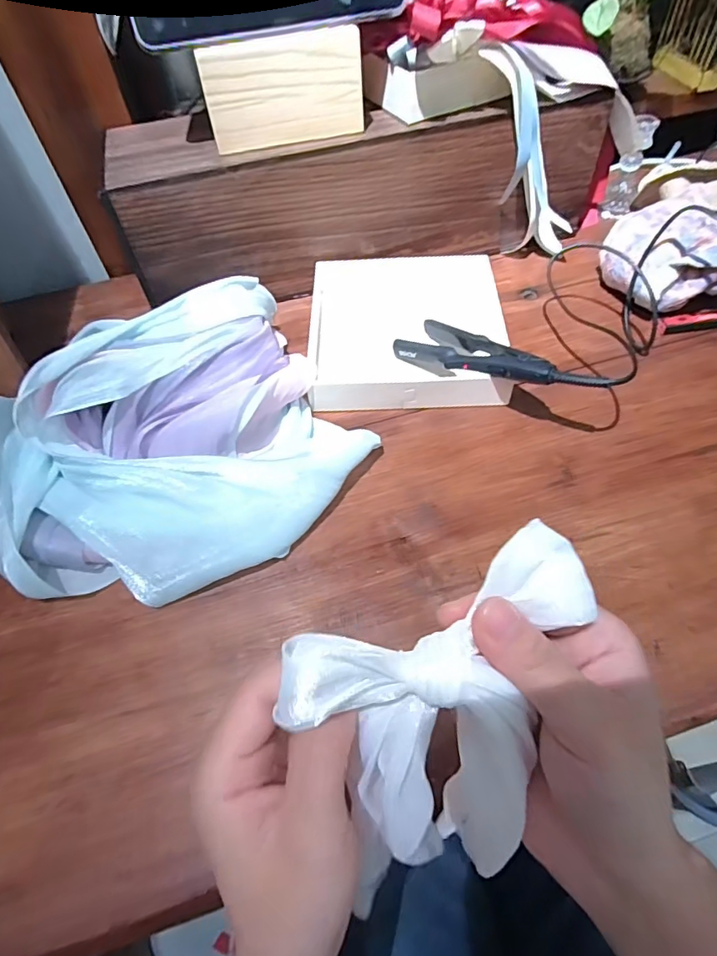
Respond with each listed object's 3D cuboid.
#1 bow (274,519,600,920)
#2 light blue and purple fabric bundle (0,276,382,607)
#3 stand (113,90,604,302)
[{"bbox_3d":[0.040,0.087,0.184,0.116,0.067,0.081,-23,57,-11],"label":"bow"},{"bbox_3d":[-0.174,-0.031,0.444,0.319,0.089,0.269,-32,59,-16],"label":"light blue and purple fabric bundle"},{"bbox_3d":[0.016,-0.344,0.604,0.564,0.157,0.146,-12,56,-3],"label":"stand"}]

